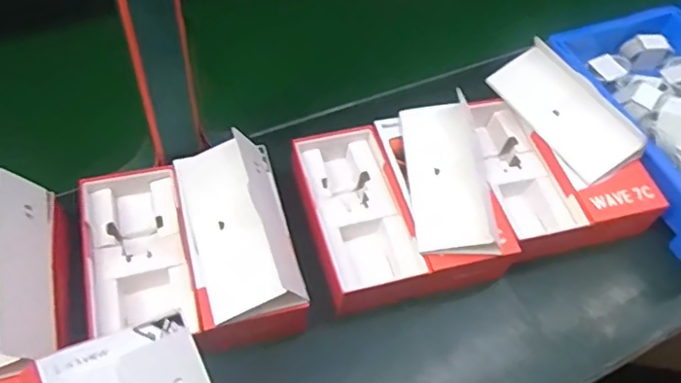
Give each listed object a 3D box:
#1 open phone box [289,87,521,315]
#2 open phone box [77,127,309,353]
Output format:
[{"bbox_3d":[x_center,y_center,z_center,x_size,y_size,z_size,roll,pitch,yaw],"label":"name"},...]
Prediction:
[{"bbox_3d":[0.056,0.007,0.606,0.190,0.080,0.185,-11,56,-12],"label":"open phone box"},{"bbox_3d":[-0.135,0.045,0.544,0.185,0.091,0.172,-10,56,-11],"label":"open phone box"}]

